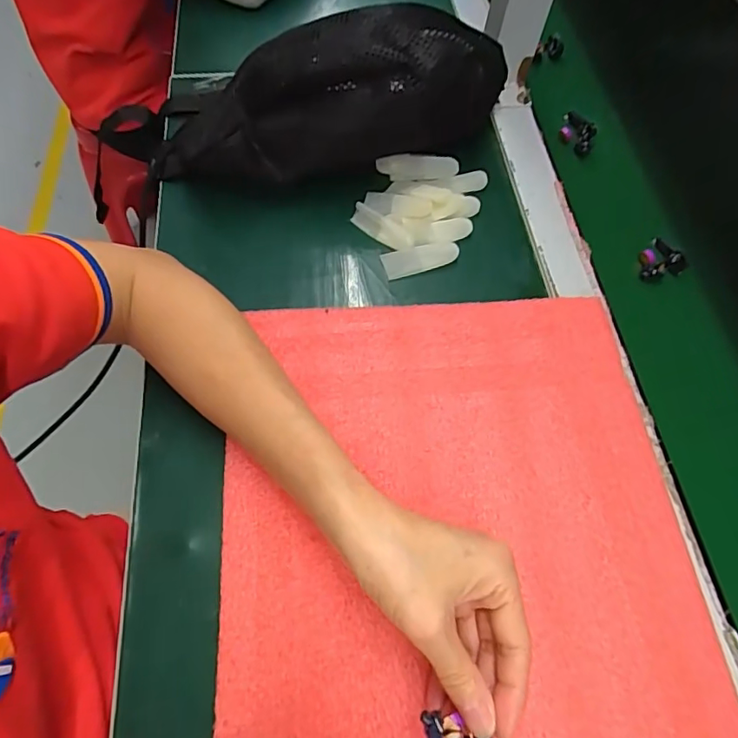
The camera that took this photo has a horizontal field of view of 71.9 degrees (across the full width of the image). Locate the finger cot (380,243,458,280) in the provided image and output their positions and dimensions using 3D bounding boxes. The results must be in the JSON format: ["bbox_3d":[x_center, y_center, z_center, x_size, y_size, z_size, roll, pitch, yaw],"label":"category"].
[{"bbox_3d":[0.040,-0.084,0.390,0.059,0.009,0.022,-11,65,-6],"label":"finger cot"}]

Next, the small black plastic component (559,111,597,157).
[{"bbox_3d":[0.188,-0.214,0.459,0.032,0.011,0.050,23,66,9],"label":"small black plastic component"}]

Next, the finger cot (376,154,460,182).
[{"bbox_3d":[0.041,-0.173,0.432,0.068,0.007,0.021,2,64,0],"label":"finger cot"}]

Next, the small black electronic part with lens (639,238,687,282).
[{"bbox_3d":[0.229,-0.084,0.395,0.032,0.013,0.039,42,70,17],"label":"small black electronic part with lens"}]

